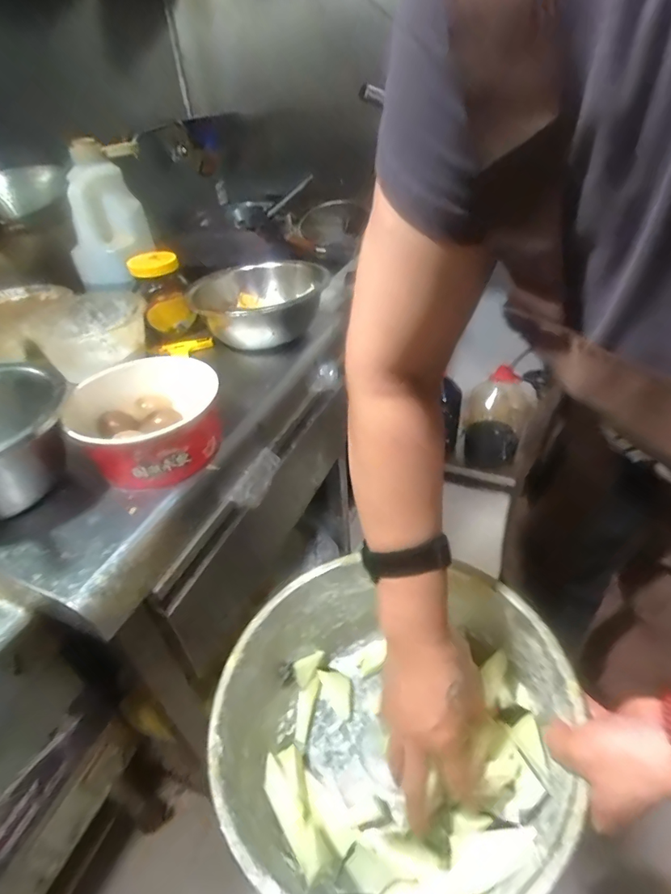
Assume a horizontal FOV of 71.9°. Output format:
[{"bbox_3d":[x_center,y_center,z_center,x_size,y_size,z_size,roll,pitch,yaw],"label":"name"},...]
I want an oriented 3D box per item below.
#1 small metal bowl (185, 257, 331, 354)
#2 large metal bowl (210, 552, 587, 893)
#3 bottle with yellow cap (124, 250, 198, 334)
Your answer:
[{"bbox_3d":[-0.106,-0.213,0.723,0.186,0.101,0.190,-2,38,2],"label":"small metal bowl"},{"bbox_3d":[0.043,0.257,0.424,0.290,0.143,0.282,-2,38,2],"label":"large metal bowl"},{"bbox_3d":[-0.266,-0.239,0.712,0.076,0.106,0.067,-17,40,-16],"label":"bottle with yellow cap"}]

